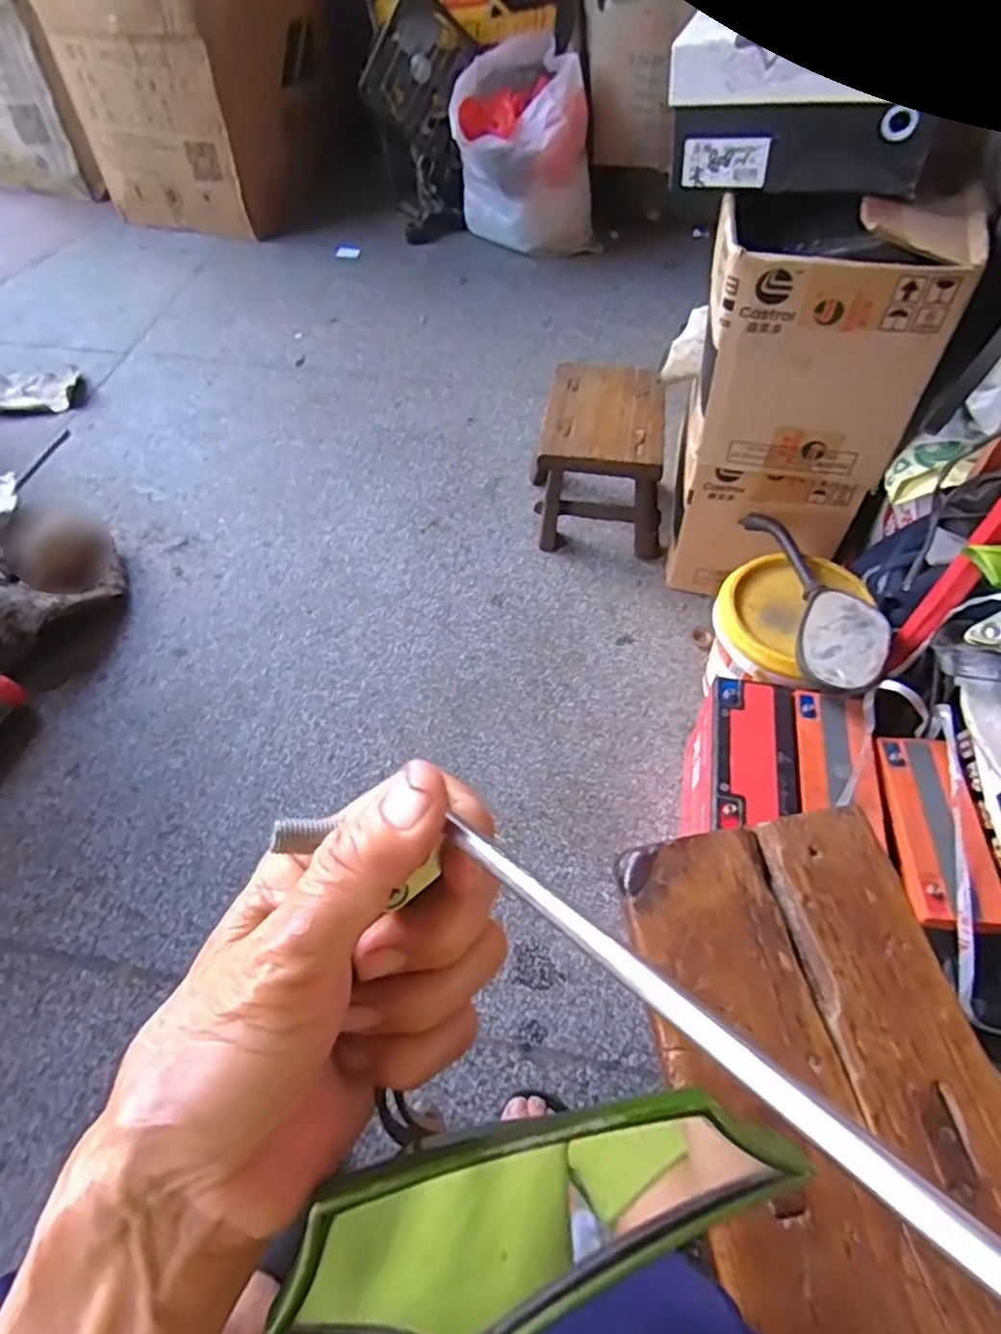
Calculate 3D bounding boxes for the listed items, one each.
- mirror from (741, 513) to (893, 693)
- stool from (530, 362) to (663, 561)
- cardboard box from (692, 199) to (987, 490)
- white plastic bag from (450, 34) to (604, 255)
[{"bbox_3d":[0.357,-0.086,0.766,0.094,0.049,0.286,-1,55,0],"label":"mirror"},{"bbox_3d":[0.154,-0.313,1.047,0.187,0.192,0.228,3,55,2],"label":"stool"},{"bbox_3d":[0.328,-0.351,0.721,0.224,0.234,0.163,12,56,9],"label":"cardboard box"},{"bbox_3d":[0.047,-1.143,1.539,0.308,0.343,0.246,-17,57,-11],"label":"white plastic bag"}]

